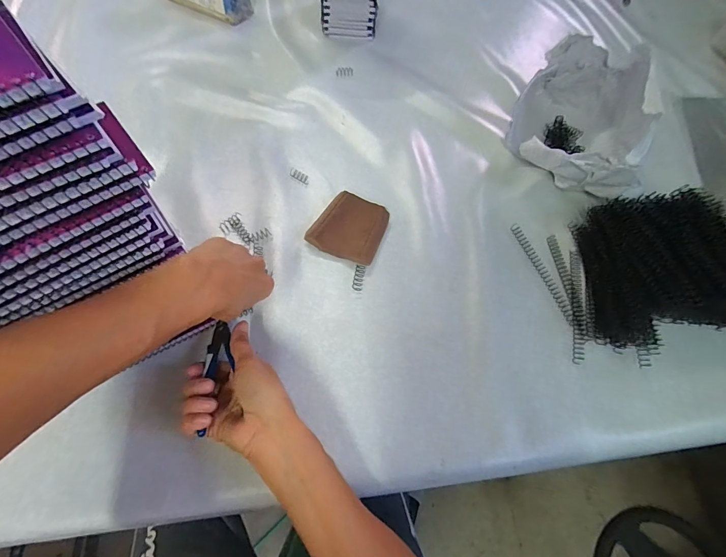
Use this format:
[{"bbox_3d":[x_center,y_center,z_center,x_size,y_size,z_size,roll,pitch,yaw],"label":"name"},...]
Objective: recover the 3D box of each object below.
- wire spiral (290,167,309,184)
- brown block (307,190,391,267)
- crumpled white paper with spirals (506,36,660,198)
[{"bbox_3d":[-0.090,-0.146,0.503,0.032,0.007,0.011,33,64,11],"label":"wire spiral"},{"bbox_3d":[-0.016,-0.065,0.460,0.086,0.018,0.089,22,63,6],"label":"brown block"},{"bbox_3d":[0.305,-0.215,0.489,0.180,0.124,0.200,29,65,11],"label":"crumpled white paper with spirals"}]

